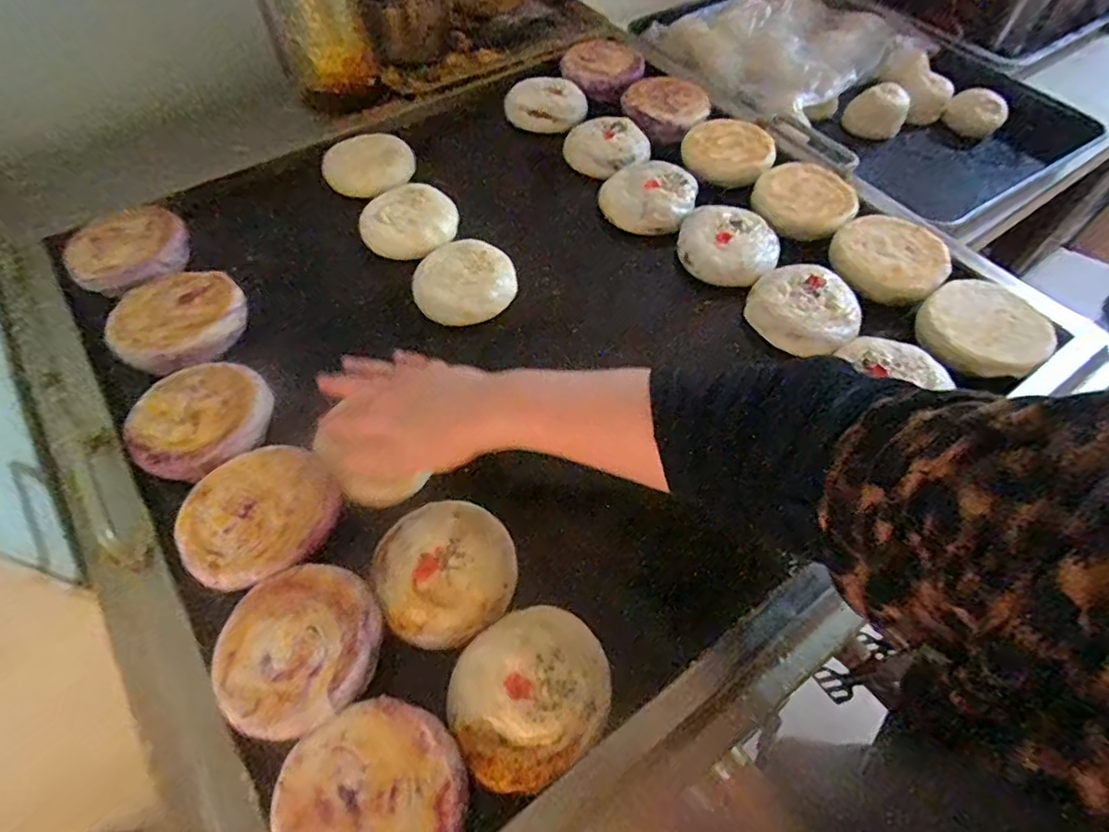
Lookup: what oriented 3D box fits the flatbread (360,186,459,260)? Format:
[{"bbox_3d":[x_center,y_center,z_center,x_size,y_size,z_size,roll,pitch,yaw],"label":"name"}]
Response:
[{"bbox_3d":[-0.151,-0.206,0.612,0.091,0.028,0.091,0,57,-1],"label":"flatbread"}]

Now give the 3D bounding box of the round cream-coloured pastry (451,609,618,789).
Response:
[{"bbox_3d":[-0.014,0.172,0.367,0.101,0.014,0.092,0,57,-1],"label":"round cream-coloured pastry"}]

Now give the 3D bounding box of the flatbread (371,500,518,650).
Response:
[{"bbox_3d":[-0.075,0.106,0.407,0.096,0.021,0.096,0,57,-1],"label":"flatbread"}]

